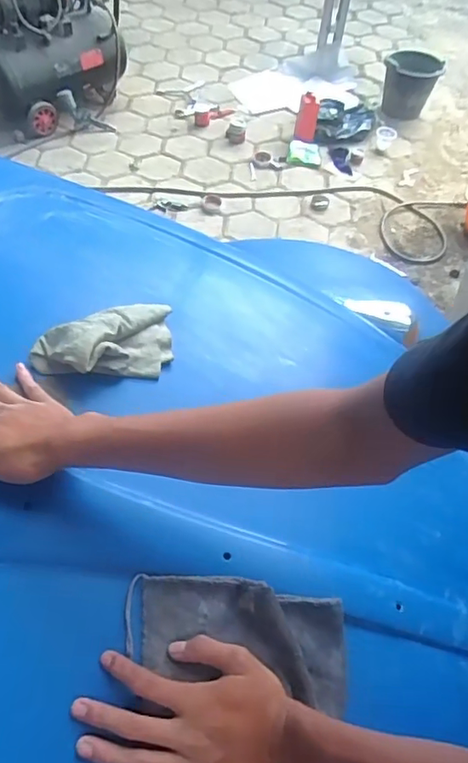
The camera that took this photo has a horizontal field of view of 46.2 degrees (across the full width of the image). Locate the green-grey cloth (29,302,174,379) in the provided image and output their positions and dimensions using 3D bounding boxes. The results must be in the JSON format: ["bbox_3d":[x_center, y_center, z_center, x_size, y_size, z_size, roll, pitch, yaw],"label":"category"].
[{"bbox_3d":[-0.138,-0.043,0.601,0.157,0.053,0.083,-19,57,-17],"label":"green-grey cloth"}]

